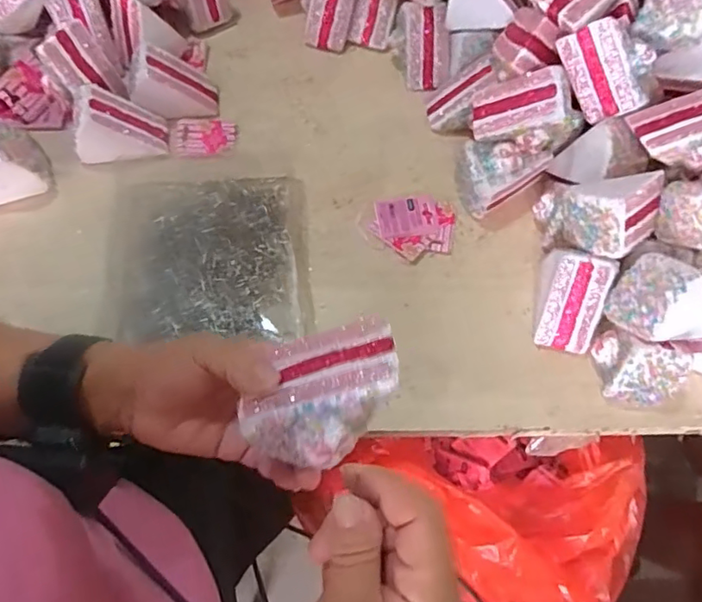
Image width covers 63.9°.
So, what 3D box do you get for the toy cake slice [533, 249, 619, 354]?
[{"bbox_3d":[0.203,0.000,0.516,0.056,0.063,0.074,16,65,4],"label":"toy cake slice"}]

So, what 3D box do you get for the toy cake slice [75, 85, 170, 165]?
[{"bbox_3d":[-0.237,-0.179,0.573,0.087,0.057,0.052,-9,65,-8],"label":"toy cake slice"}]

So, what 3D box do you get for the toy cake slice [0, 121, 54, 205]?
[{"bbox_3d":[-0.353,-0.131,0.550,0.093,0.067,0.055,-19,67,-12],"label":"toy cake slice"}]

